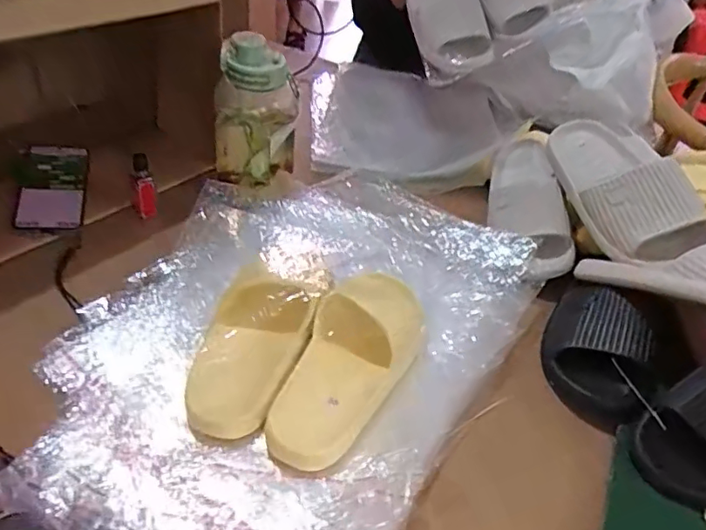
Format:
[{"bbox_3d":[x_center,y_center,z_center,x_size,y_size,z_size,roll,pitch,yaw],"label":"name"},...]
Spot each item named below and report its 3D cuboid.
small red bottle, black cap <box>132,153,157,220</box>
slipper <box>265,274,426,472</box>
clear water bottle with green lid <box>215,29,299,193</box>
[{"bbox_3d":[-0.268,-0.104,0.724,0.024,0.086,0.020,-8,42,-16],"label":"small red bottle, black cap"},{"bbox_3d":[0.001,0.084,0.540,0.092,0.055,0.226,22,43,18],"label":"slipper"},{"bbox_3d":[-0.132,-0.206,0.765,0.108,0.192,0.105,-4,41,-12],"label":"clear water bottle with green lid"}]

